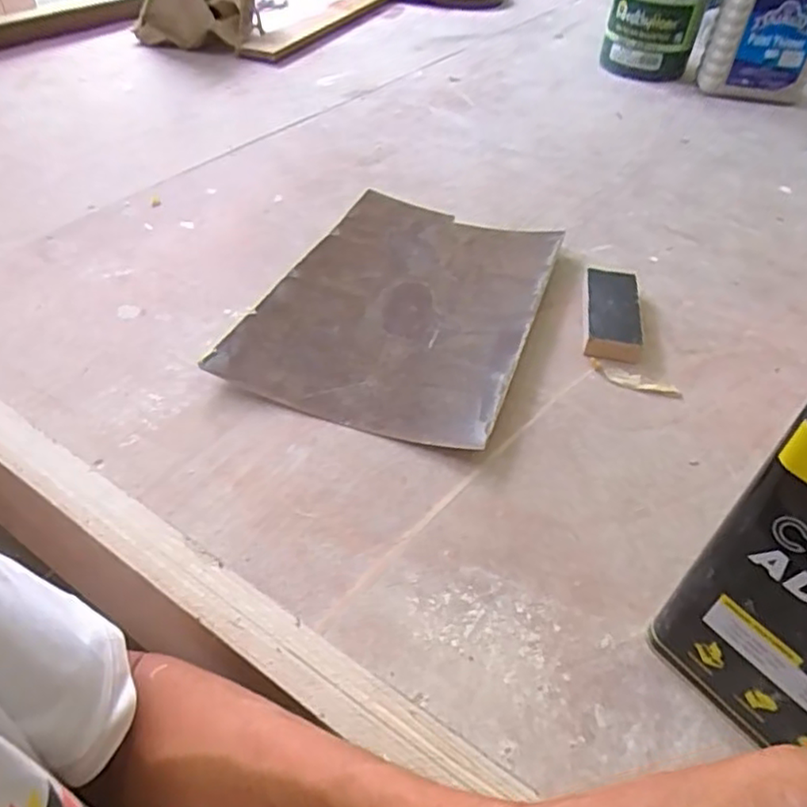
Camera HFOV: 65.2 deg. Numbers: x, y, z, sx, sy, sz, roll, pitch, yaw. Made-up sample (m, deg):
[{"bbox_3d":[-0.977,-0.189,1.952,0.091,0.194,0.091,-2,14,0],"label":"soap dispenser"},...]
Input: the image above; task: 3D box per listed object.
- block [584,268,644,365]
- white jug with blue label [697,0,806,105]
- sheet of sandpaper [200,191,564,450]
[{"bbox_3d":[0.215,-0.095,0.653,0.053,0.023,0.143,10,45,5],"label":"block"},{"bbox_3d":[0.690,-0.708,1.172,0.194,0.247,0.118,21,46,18],"label":"white jug with blue label"},{"bbox_3d":[0.007,-0.110,0.652,0.248,0.019,0.369,16,45,13],"label":"sheet of sandpaper"}]

